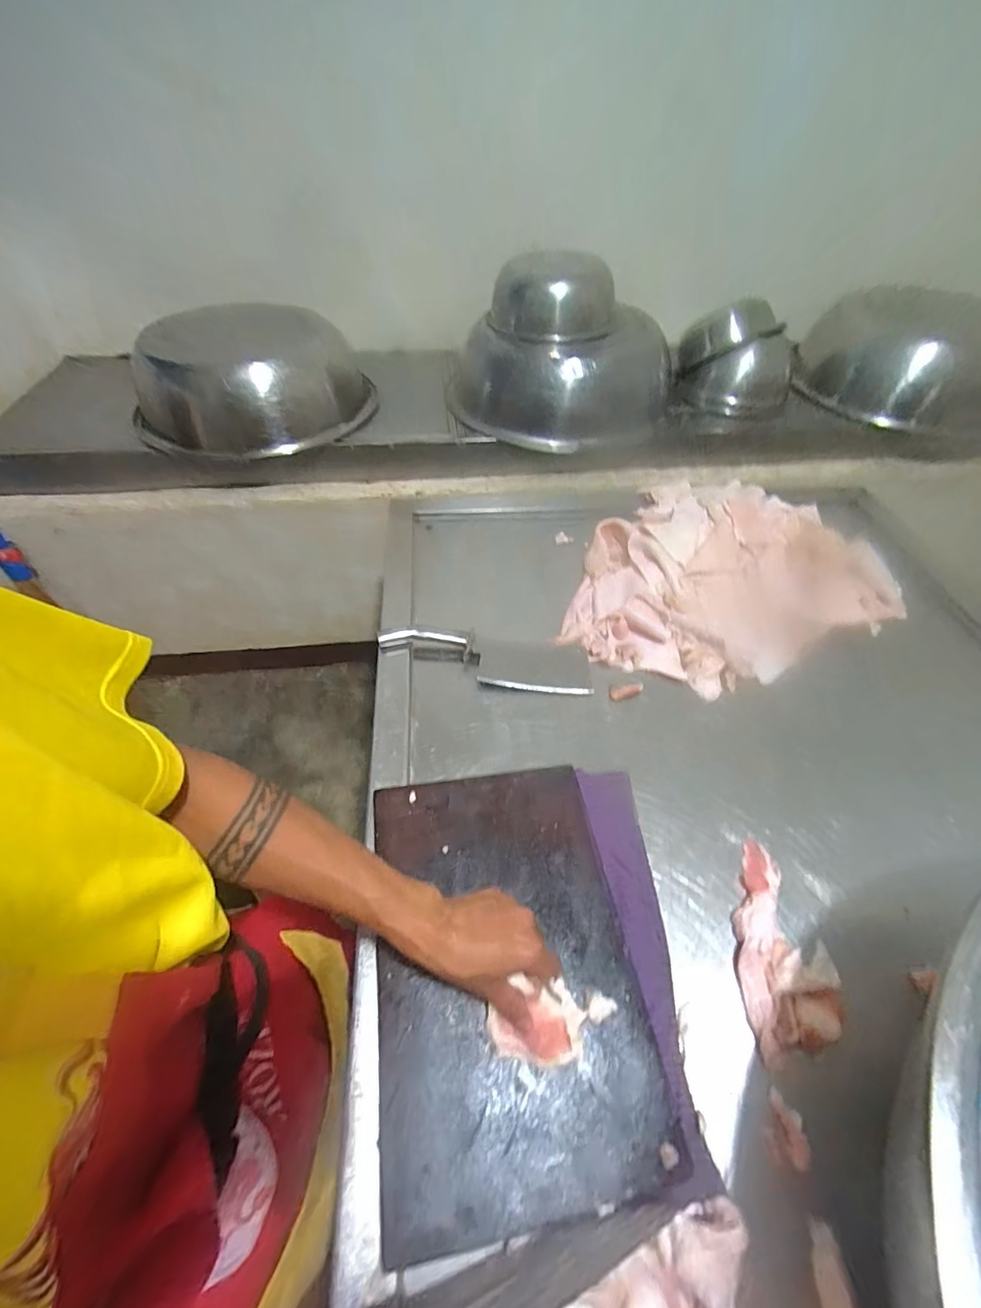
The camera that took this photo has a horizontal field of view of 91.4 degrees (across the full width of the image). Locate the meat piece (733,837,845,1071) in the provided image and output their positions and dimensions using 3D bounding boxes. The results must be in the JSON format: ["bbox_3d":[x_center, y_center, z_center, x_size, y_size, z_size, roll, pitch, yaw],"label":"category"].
[{"bbox_3d":[0.295,0.302,0.510,0.085,0.032,0.197,-1,51,-2],"label":"meat piece"}]

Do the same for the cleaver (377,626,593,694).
[{"bbox_3d":[-0.006,0.001,0.749,0.325,0.039,0.088,6,51,4],"label":"cleaver"}]

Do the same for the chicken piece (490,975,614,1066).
[{"bbox_3d":[0.059,0.336,0.437,0.116,0.033,0.059,-1,51,-2],"label":"chicken piece"}]

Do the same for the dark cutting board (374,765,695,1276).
[{"bbox_3d":[0.013,0.299,0.487,0.249,0.016,0.371,-8,51,-7],"label":"dark cutting board"}]

